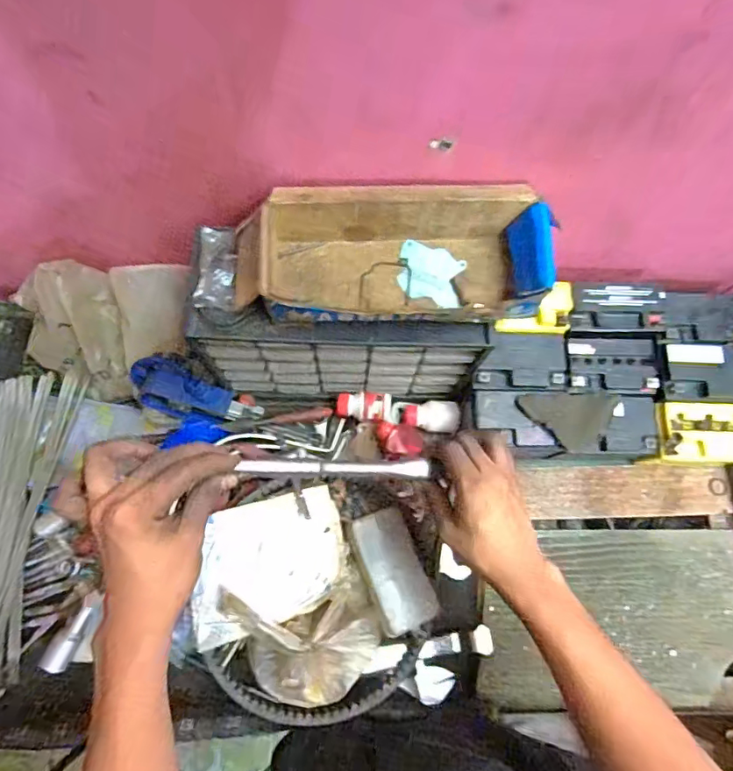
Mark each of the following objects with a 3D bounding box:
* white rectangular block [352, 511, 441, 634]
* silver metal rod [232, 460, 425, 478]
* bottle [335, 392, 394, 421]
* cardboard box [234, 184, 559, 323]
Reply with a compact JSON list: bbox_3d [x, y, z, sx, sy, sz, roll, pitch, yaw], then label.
[{"bbox_3d":[0.029,0.208,0.574,0.065,0.023,0.129,-17,75,-23],"label":"white rectangular block"},{"bbox_3d":[-0.021,0.074,0.454,0.185,0.011,0.015,6,71,-31],"label":"silver metal rod"},{"bbox_3d":[-0.002,0.029,0.649,0.071,0.030,0.035,-1,73,-2],"label":"bottle"},{"bbox_3d":[0.022,-0.117,0.475,0.279,0.077,0.113,-1,73,-2],"label":"cardboard box"}]

